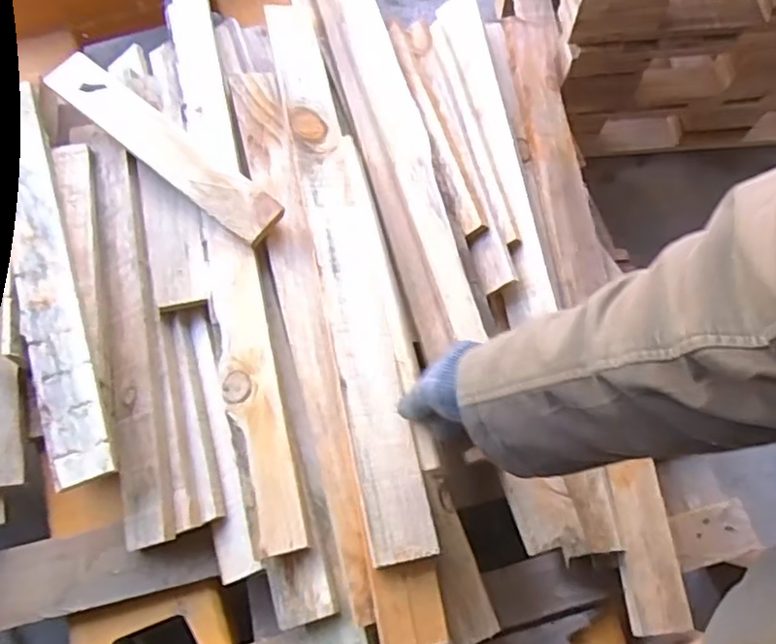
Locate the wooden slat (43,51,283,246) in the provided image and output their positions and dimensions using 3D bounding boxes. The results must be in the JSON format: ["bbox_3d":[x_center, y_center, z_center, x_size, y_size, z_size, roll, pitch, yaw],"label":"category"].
[{"bbox_3d":[-0.280,-0.221,0.786,0.379,0.014,0.063,38,78,15],"label":"wooden slat"}]

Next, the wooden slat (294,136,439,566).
[{"bbox_3d":[-0.025,0.001,0.677,0.074,0.025,0.471,-10,66,-4],"label":"wooden slat"}]

